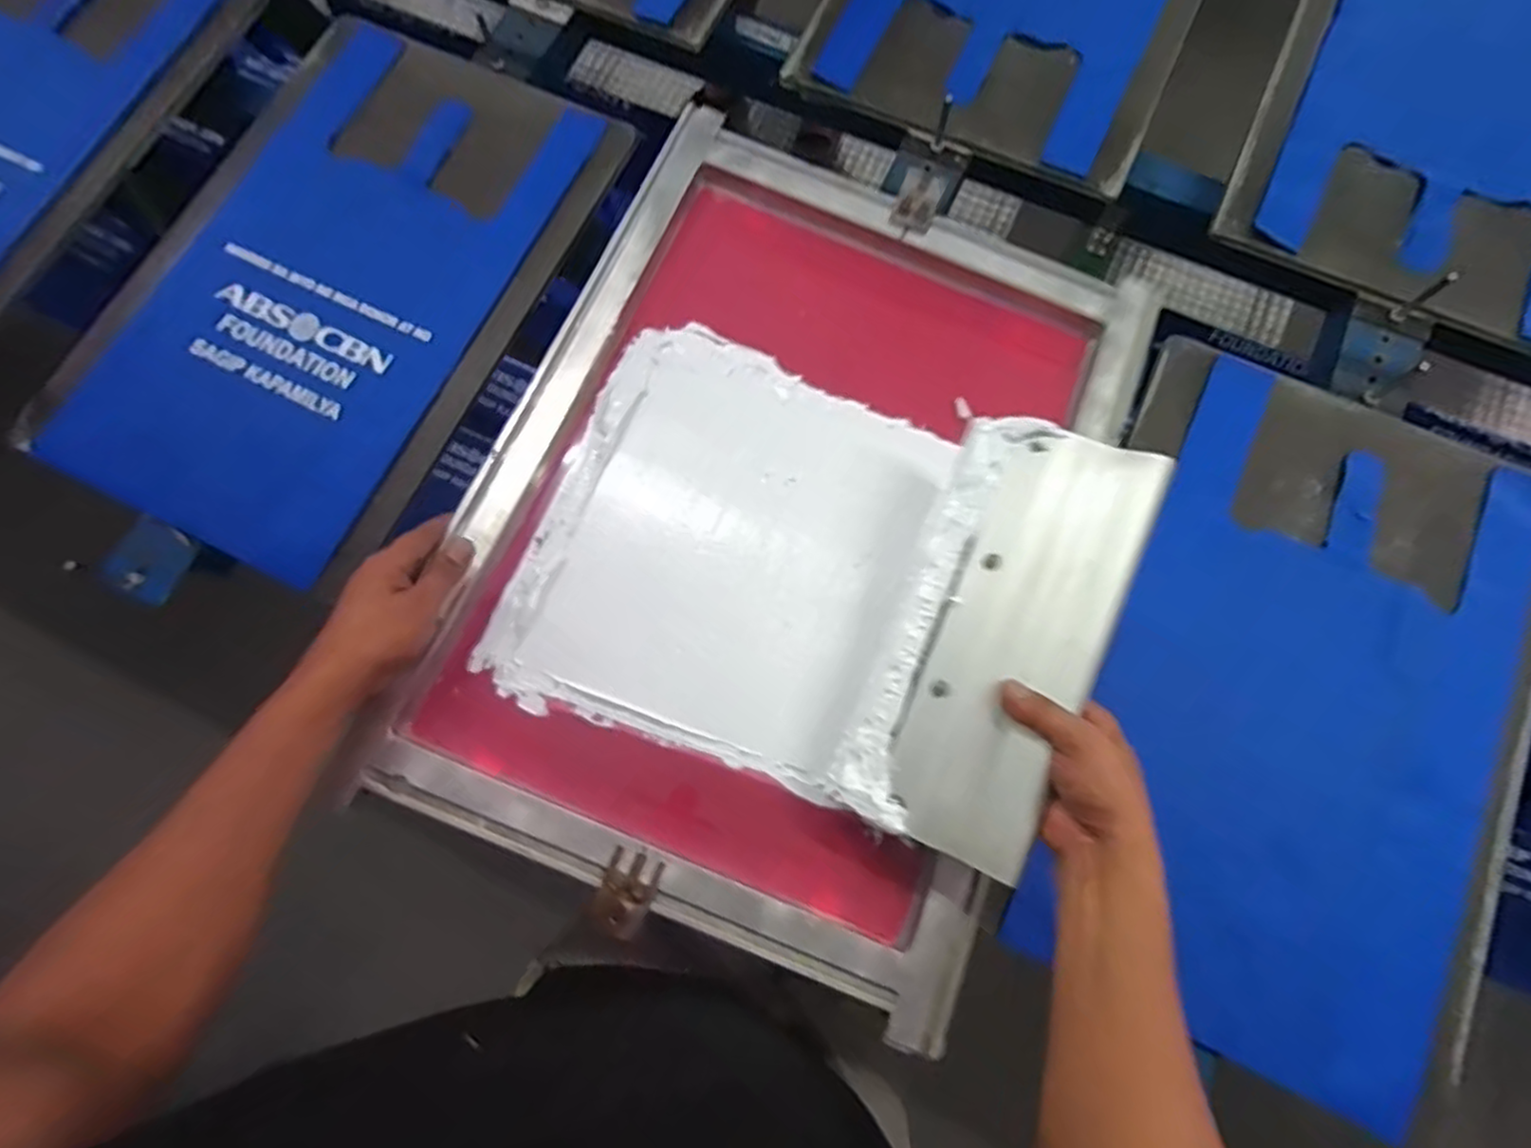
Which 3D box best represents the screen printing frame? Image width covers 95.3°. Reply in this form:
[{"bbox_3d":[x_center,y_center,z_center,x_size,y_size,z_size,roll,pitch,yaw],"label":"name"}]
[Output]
[{"bbox_3d":[0.018,-0.046,0.579,0.456,0.068,0.633,21,76,6],"label":"screen printing frame"}]

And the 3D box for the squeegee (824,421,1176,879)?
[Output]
[{"bbox_3d":[0.159,0.042,0.493,0.137,0.030,0.298,22,84,28],"label":"squeegee"}]

